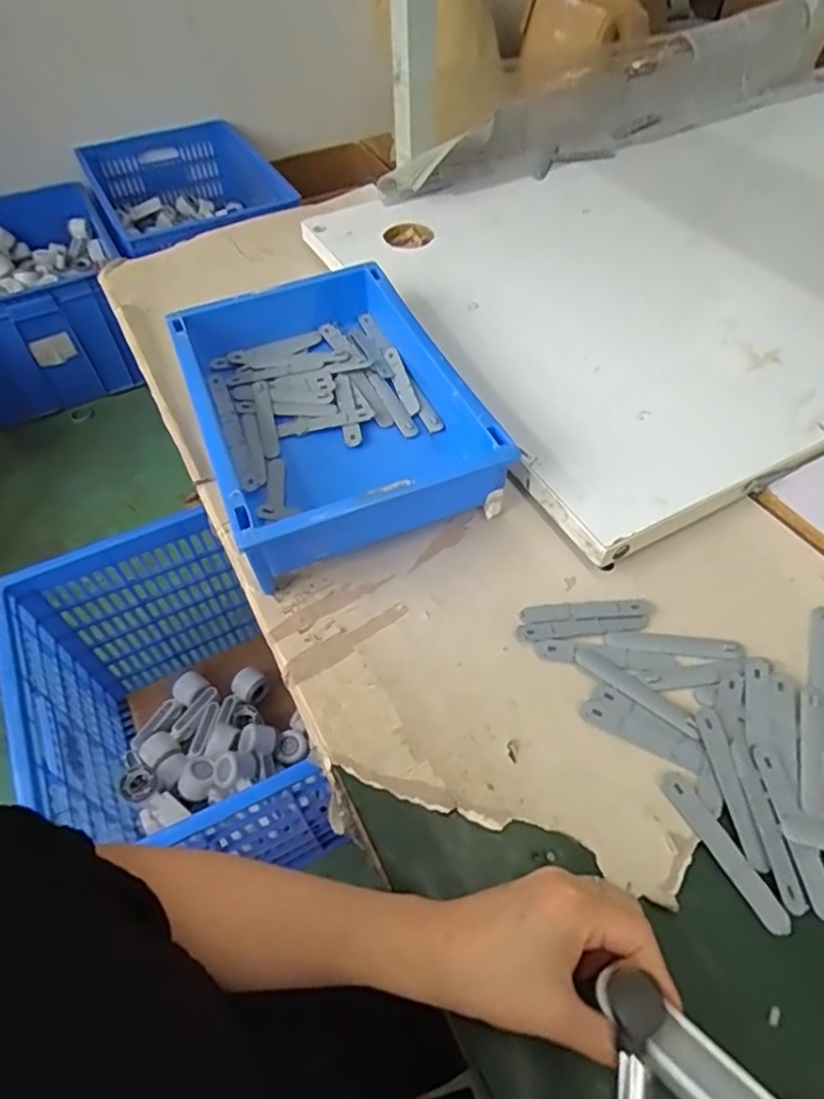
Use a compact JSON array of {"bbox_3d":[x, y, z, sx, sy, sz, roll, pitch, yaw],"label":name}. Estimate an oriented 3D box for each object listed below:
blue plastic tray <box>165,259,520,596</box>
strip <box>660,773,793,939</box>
[{"bbox_3d":[-0.076,-0.124,0.551,0.222,0.093,0.300,-19,58,-11],"label":"blue plastic tray"},{"bbox_3d":[0.185,0.177,0.367,0.016,0.004,0.094,-25,56,-14],"label":"strip"}]

